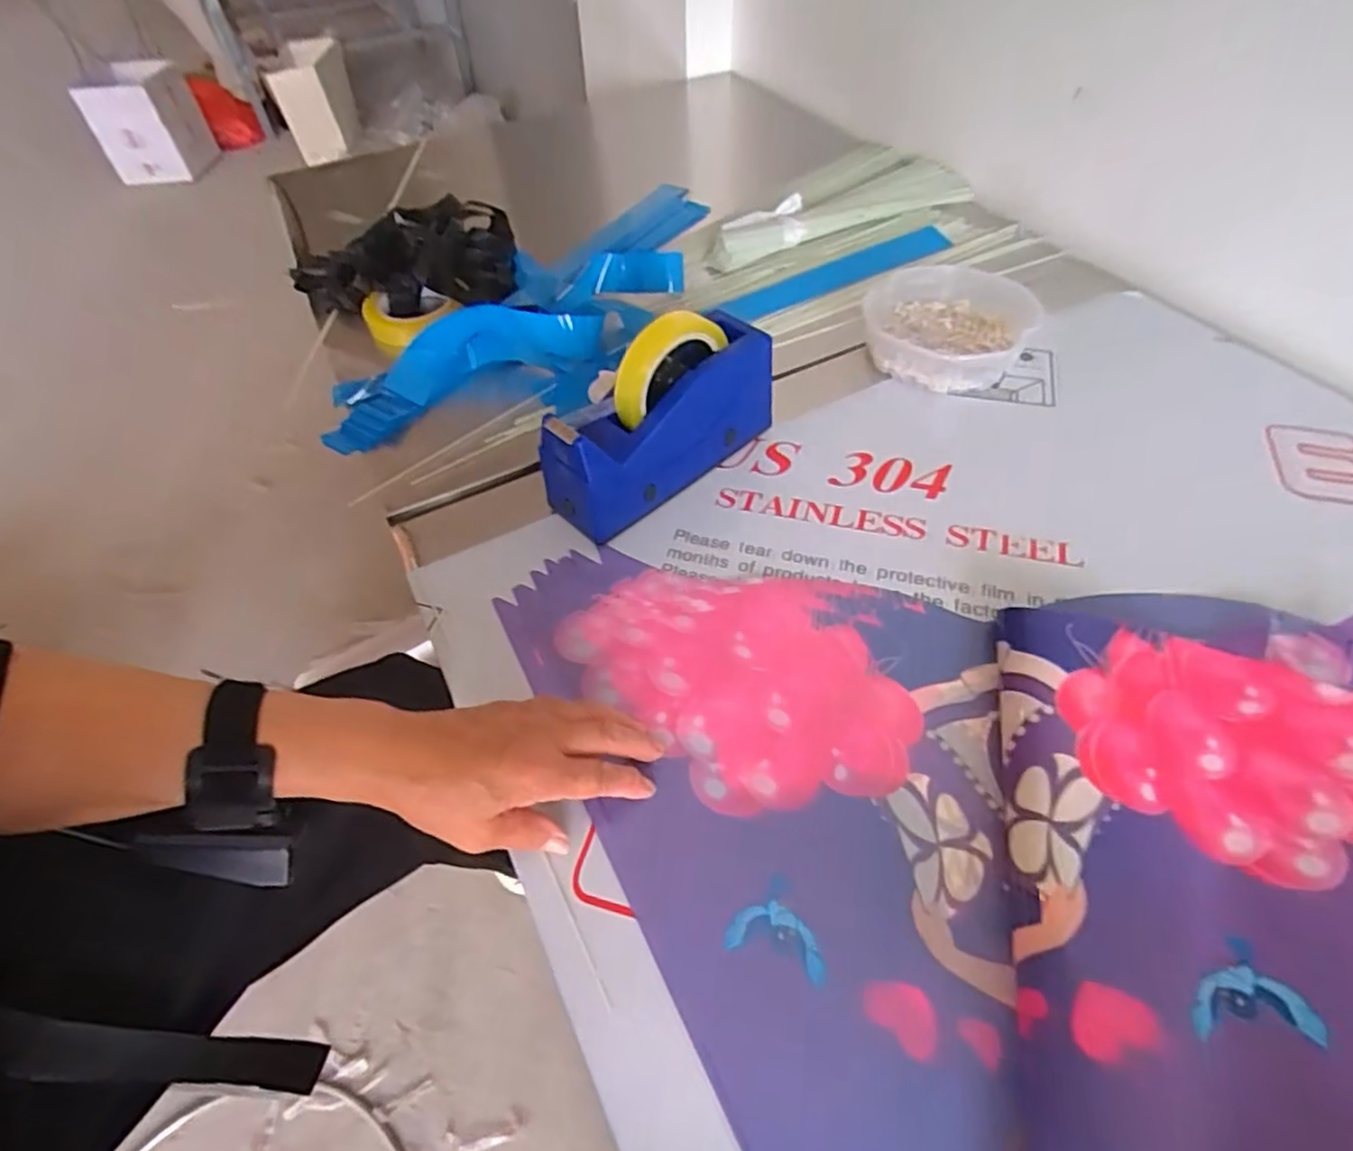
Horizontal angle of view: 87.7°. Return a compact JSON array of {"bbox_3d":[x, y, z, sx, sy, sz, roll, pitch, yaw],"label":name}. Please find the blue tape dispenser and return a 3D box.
[{"bbox_3d":[-0.009,-0.128,0.562,0.205,0.125,0.061,-35,57,-21],"label":"blue tape dispenser"}]

